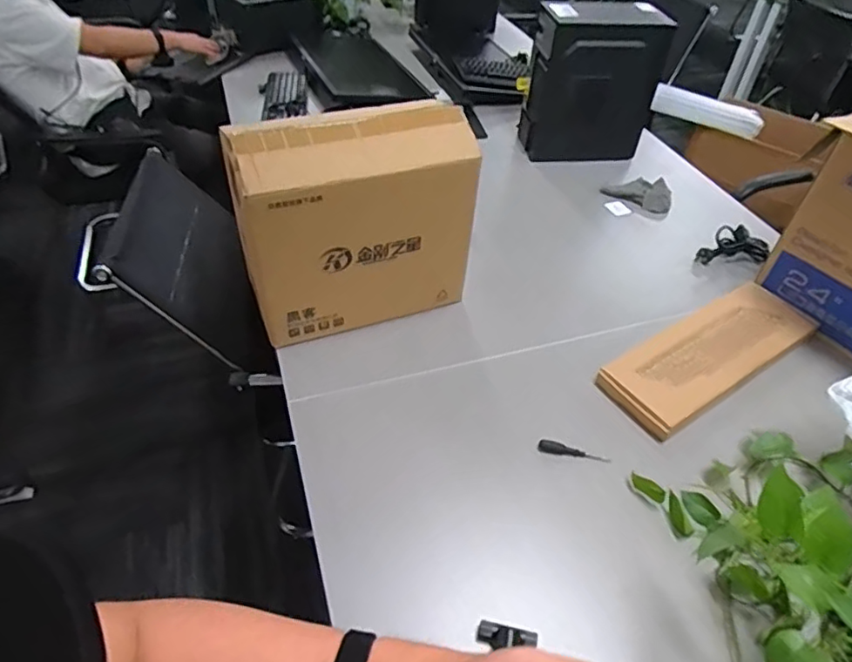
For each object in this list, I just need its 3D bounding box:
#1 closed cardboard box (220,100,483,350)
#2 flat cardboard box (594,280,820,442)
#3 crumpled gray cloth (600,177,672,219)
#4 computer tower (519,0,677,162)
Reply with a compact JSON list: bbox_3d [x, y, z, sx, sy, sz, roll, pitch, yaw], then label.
[{"bbox_3d":[-0.119,-0.186,0.996,0.381,0.342,0.141,-14,48,-17],"label":"closed cardboard box"},{"bbox_3d":[0.523,0.031,1.048,0.467,0.030,0.166,-25,52,-25],"label":"flat cardboard box"},{"bbox_3d":[0.554,-0.351,1.448,0.162,0.028,0.132,36,53,28],"label":"crumpled gray cloth"},{"bbox_3d":[0.427,-0.644,1.502,0.289,0.344,0.196,-1,45,-5],"label":"computer tower"}]

